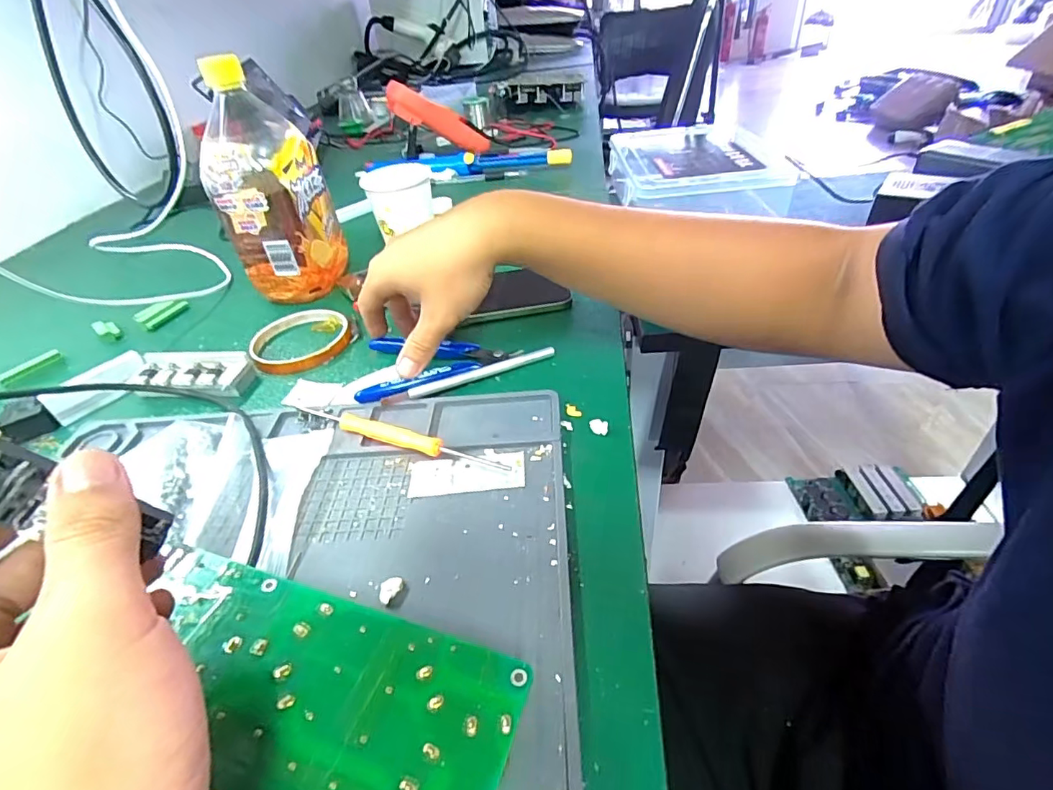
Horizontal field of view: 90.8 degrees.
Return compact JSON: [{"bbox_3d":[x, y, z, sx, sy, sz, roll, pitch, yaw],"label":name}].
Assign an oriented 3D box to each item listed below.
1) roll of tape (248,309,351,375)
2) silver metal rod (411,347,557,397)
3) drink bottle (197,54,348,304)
[{"bbox_3d":[-0.194,-0.048,0.447,0.080,0.012,0.080,-4,40,4],"label":"roll of tape"},{"bbox_3d":[-0.032,-0.018,0.385,0.112,0.011,0.012,-21,41,-16],"label":"silver metal rod"},{"bbox_3d":[-0.235,-0.187,0.482,0.098,0.189,0.108,-22,42,-18],"label":"drink bottle"}]

